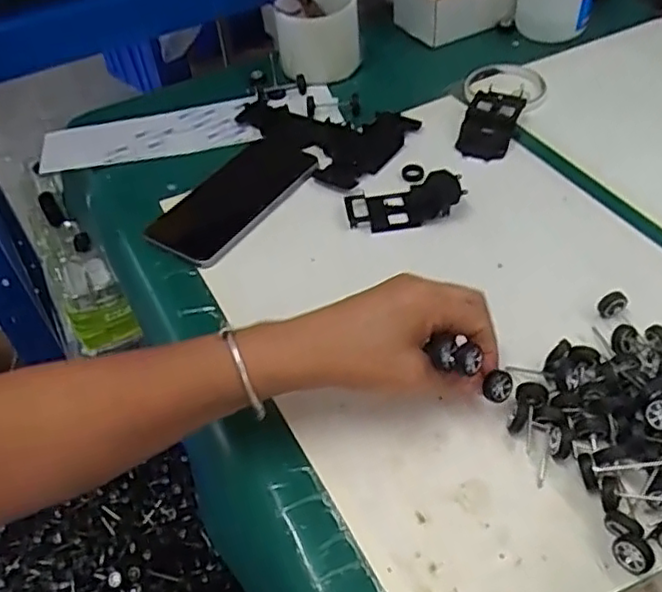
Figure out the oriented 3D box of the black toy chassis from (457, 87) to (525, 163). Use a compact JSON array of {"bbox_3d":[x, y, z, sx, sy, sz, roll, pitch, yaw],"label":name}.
[{"bbox_3d":[0.150,-0.163,0.612,0.048,0.017,0.094,12,50,18],"label":"black toy chassis"}]

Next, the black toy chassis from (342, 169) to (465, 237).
[{"bbox_3d":[0.062,-0.078,0.552,0.096,0.017,0.049,-16,47,-7],"label":"black toy chassis"}]

